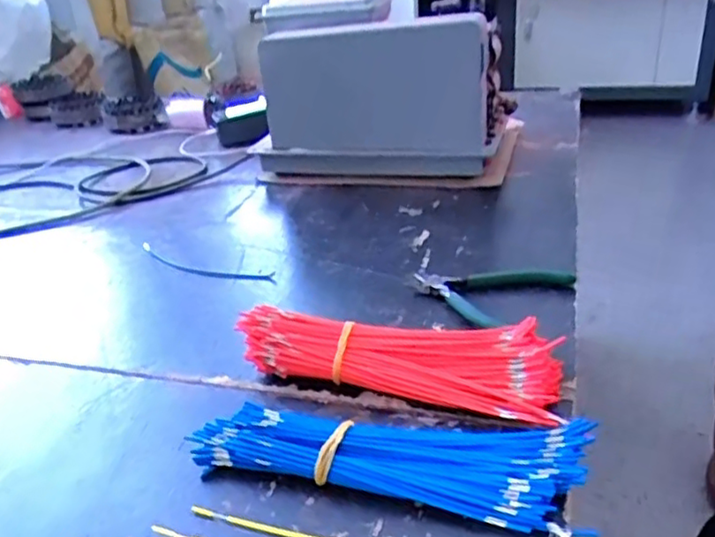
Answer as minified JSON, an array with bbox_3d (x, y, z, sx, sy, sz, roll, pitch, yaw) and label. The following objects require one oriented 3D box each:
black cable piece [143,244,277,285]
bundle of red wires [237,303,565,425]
[{"bbox_3d":[-0.176,-0.004,0.749,0.207,0.008,0.034,11,32,28],"label":"black cable piece"},{"bbox_3d":[0.031,0.067,0.527,0.251,0.044,0.086,6,30,19],"label":"bundle of red wires"}]

